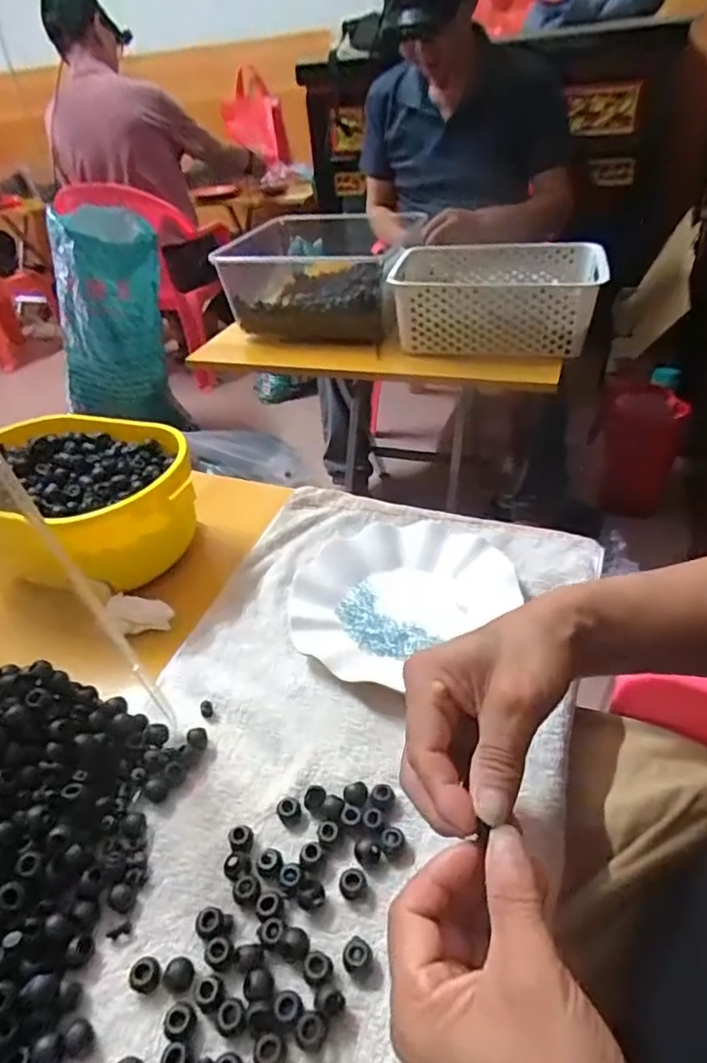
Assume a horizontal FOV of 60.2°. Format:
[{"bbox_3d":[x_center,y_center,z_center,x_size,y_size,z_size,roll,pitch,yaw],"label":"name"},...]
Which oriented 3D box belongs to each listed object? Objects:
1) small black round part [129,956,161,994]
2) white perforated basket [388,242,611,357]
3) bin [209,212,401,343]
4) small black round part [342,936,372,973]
[{"bbox_3d":[-0.108,0.231,0.316,0.014,0.009,0.015,-4,37,3],"label":"small black round part"},{"bbox_3d":[0.220,-0.373,0.966,0.317,0.101,0.229,7,39,17],"label":"white perforated basket"},{"bbox_3d":[-0.062,-0.458,1.090,0.281,0.161,0.339,2,38,10],"label":"bin"},{"bbox_3d":[0.002,0.220,0.315,0.012,0.011,0.014,22,46,32],"label":"small black round part"}]

